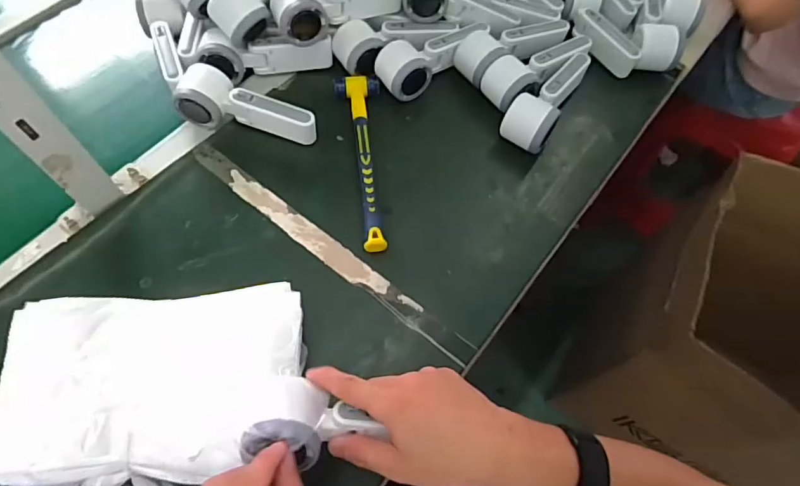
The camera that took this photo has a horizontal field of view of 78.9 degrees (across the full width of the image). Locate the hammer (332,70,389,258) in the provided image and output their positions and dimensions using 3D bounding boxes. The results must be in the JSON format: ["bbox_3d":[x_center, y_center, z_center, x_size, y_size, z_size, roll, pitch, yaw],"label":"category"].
[{"bbox_3d":[-0.042,-0.100,0.578,0.052,0.024,0.240,-5,64,-5],"label":"hammer"}]

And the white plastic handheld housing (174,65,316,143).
[{"bbox_3d":[-0.181,-0.158,0.577,0.167,0.051,0.056,17,64,6],"label":"white plastic handheld housing"}]

